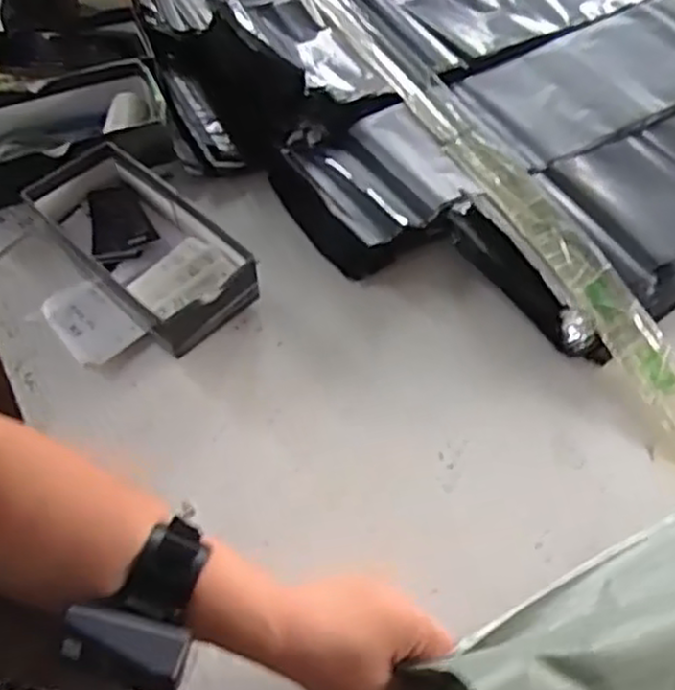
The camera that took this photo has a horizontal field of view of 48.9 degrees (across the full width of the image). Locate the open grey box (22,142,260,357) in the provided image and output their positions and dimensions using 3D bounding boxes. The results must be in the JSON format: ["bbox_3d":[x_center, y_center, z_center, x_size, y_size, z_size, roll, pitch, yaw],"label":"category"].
[{"bbox_3d":[-0.181,-0.096,0.692,0.233,0.049,0.110,37,63,23],"label":"open grey box"}]

